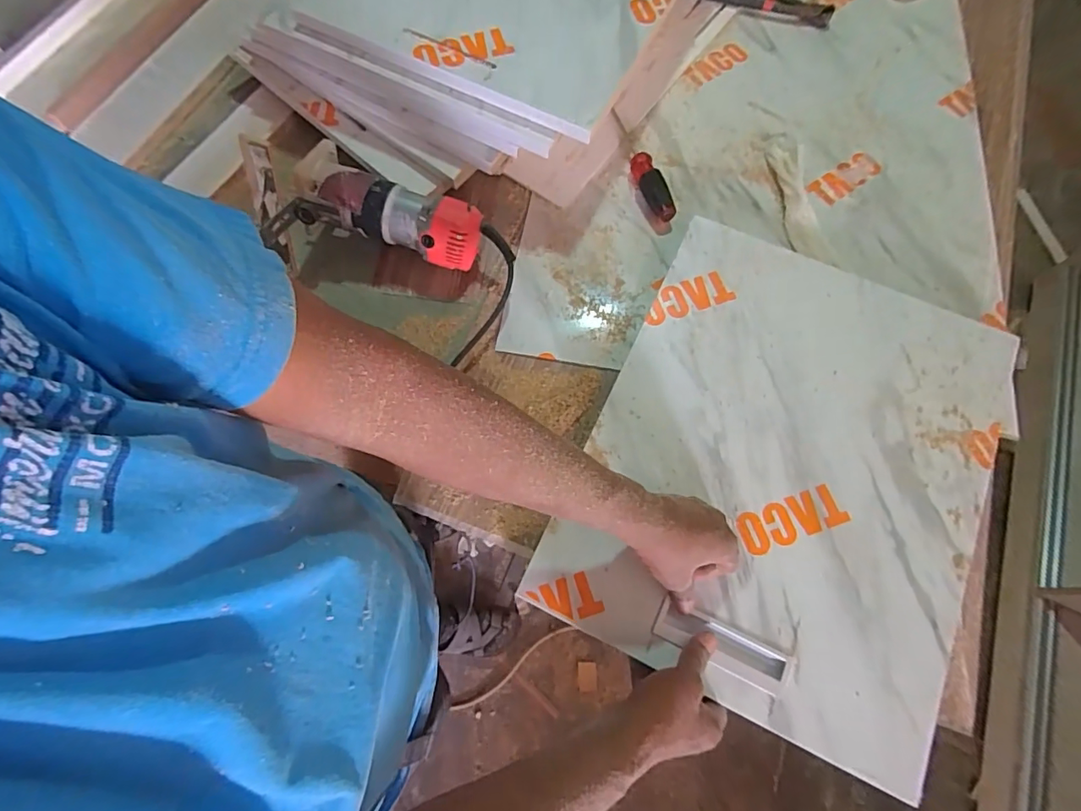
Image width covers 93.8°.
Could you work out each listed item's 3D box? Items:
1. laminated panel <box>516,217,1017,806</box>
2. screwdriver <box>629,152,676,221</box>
[{"bbox_3d":[0.266,0.058,0.548,0.396,0.009,0.498,24,73,8],"label":"laminated panel"},{"bbox_3d":[0.149,-0.289,0.678,0.029,0.029,0.101,-20,70,-8],"label":"screwdriver"}]

